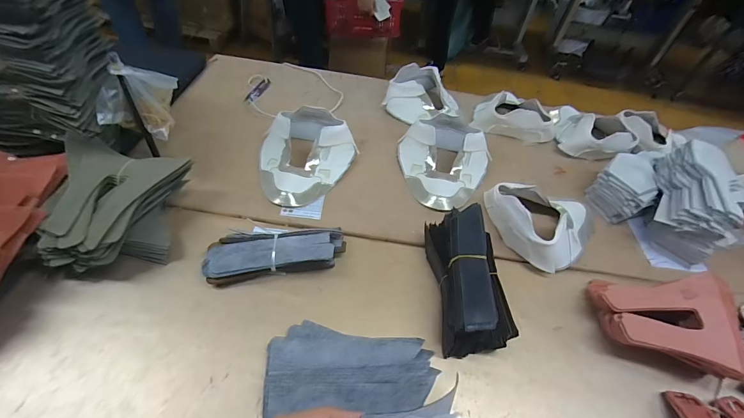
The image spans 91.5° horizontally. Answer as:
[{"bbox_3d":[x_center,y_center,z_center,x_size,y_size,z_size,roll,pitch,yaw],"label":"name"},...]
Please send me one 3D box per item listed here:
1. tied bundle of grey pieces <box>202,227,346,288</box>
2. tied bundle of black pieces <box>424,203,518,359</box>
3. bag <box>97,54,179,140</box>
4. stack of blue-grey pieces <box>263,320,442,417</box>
[{"bbox_3d":[-0.145,0.069,0.559,0.209,0.043,0.070,-6,50,-12],"label":"tied bundle of grey pieces"},{"bbox_3d":[0.146,0.101,0.538,0.097,0.092,0.196,0,49,-7],"label":"tied bundle of black pieces"},{"bbox_3d":[-0.370,-0.187,0.569,0.089,0.109,0.119,-4,50,-12],"label":"bag"},{"bbox_3d":[-0.025,0.201,0.471,0.214,0.029,0.118,-2,49,-9],"label":"stack of blue-grey pieces"}]

